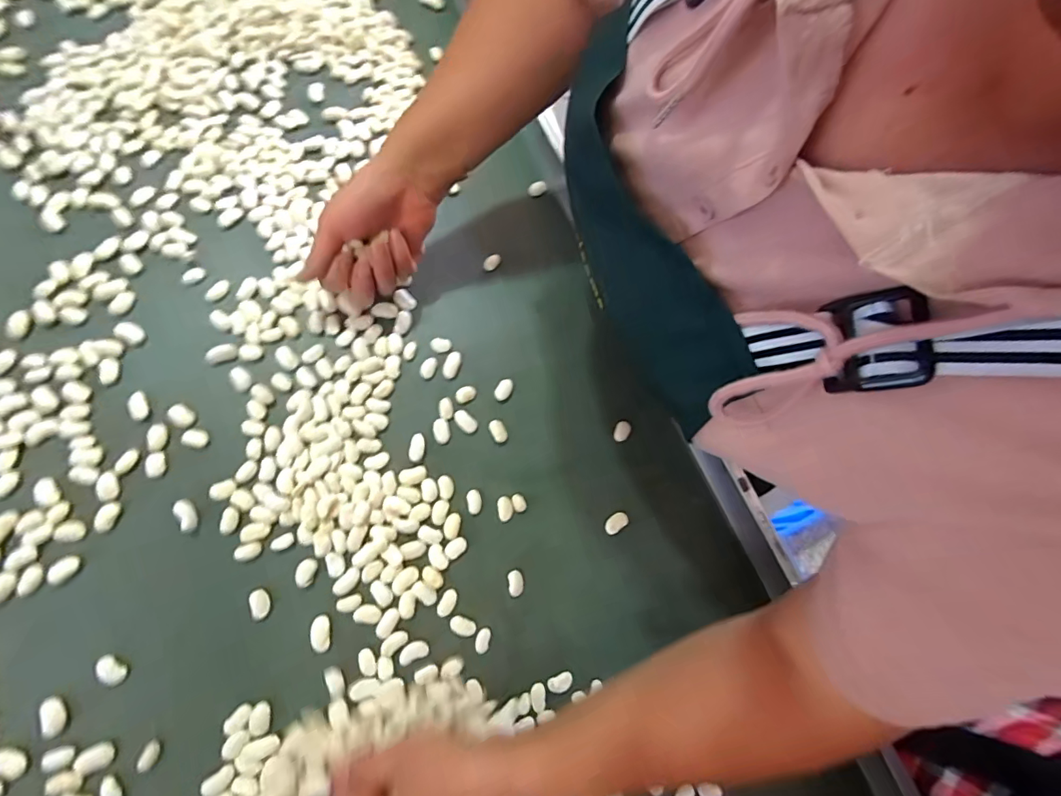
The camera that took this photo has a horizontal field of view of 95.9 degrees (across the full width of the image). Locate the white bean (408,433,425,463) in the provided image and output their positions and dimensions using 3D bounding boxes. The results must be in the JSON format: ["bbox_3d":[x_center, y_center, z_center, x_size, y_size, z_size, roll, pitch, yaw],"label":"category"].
[{"bbox_3d":[-0.101,0.044,0.424,0.012,0.004,0.025,6,71,3],"label":"white bean"}]

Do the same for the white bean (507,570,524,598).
[{"bbox_3d":[-0.012,0.160,0.413,0.013,0.004,0.021,-7,71,-1],"label":"white bean"}]

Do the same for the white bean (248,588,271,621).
[{"bbox_3d":[-0.212,0.161,0.373,0.014,0.004,0.023,-12,71,-3],"label":"white bean"}]

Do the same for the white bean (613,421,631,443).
[{"bbox_3d":[0.089,0.032,0.464,0.014,0.004,0.022,29,74,10],"label":"white bean"}]

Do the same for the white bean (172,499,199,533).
[{"bbox_3d":[-0.270,0.091,0.373,0.014,0.011,0.026,-23,72,-7],"label":"white bean"}]

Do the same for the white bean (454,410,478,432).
[{"bbox_3d":[-0.060,0.021,0.439,0.023,0.004,0.014,40,76,13],"label":"white bean"}]

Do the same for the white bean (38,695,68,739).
[{"bbox_3d":[-0.331,0.220,0.331,0.014,0.004,0.024,-22,72,-6],"label":"white bean"}]

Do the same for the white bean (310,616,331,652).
[{"bbox_3d":[-0.165,0.185,0.375,0.015,0.004,0.026,-7,71,-1],"label":"white bean"}]

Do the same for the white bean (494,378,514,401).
[{"bbox_3d":[-0.025,-0.008,0.453,0.014,0.004,0.023,23,73,9],"label":"white bean"}]

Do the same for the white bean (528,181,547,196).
[{"bbox_3d":[0.008,-0.228,0.523,0.021,0.008,0.012,-19,72,-5],"label":"white bean"}]

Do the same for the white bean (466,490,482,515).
[{"bbox_3d":[-0.049,0.092,0.423,0.012,0.004,0.021,-13,71,-3],"label":"white bean"}]

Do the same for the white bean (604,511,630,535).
[{"bbox_3d":[0.079,0.115,0.440,0.024,0.004,0.014,-36,74,-10],"label":"white bean"}]

